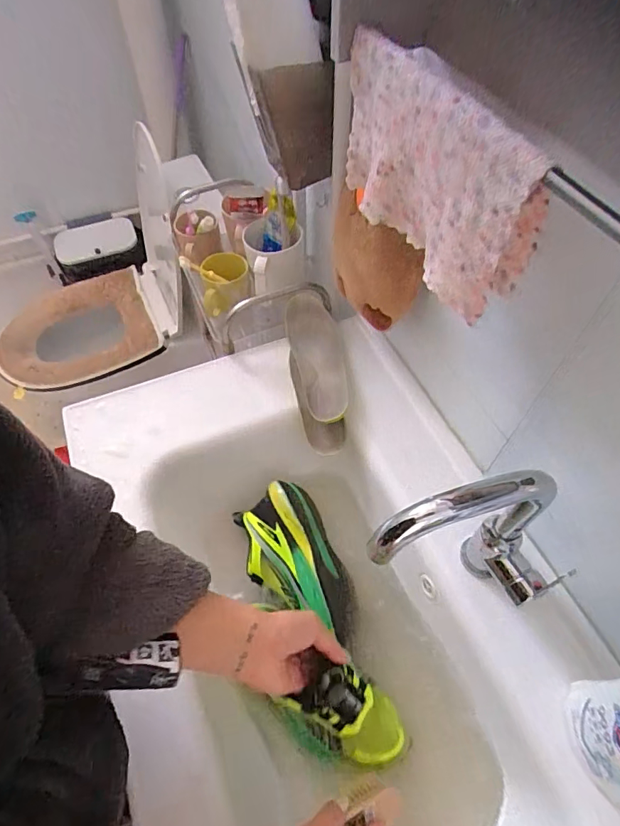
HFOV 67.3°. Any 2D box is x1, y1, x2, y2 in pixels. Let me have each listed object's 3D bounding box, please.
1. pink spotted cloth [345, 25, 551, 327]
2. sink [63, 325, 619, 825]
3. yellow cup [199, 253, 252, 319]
[{"bbox_3d":[0.086,-0.183,0.360,0.026,0.130,0.233,-23,59,-14],"label":"pink spotted cloth"},{"bbox_3d":[0.029,0.251,0.530,0.459,0.134,0.786,-19,58,-12],"label":"sink"},{"bbox_3d":[-0.132,-0.199,0.744,0.075,0.068,0.086,0,56,1],"label":"yellow cup"}]

